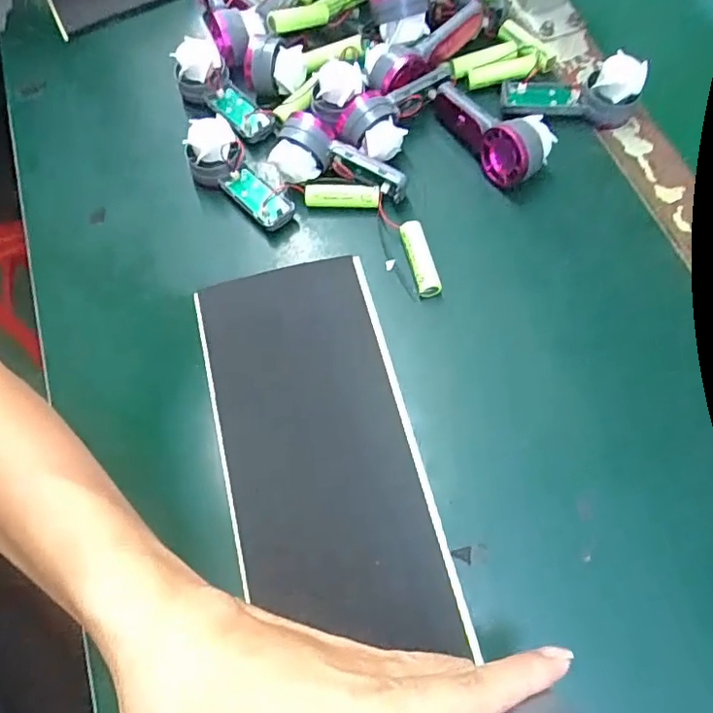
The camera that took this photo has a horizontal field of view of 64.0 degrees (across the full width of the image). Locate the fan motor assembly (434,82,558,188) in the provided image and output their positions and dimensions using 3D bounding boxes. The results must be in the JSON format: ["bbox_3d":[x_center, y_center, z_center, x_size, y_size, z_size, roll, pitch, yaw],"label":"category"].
[{"bbox_3d":[0.093,-0.156,0.389,0.042,0.037,0.091,-33,69,-11],"label":"fan motor assembly"}]

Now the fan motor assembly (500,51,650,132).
[{"bbox_3d":[0.150,-0.184,0.396,0.092,0.037,0.032,3,67,5],"label":"fan motor assembly"}]

